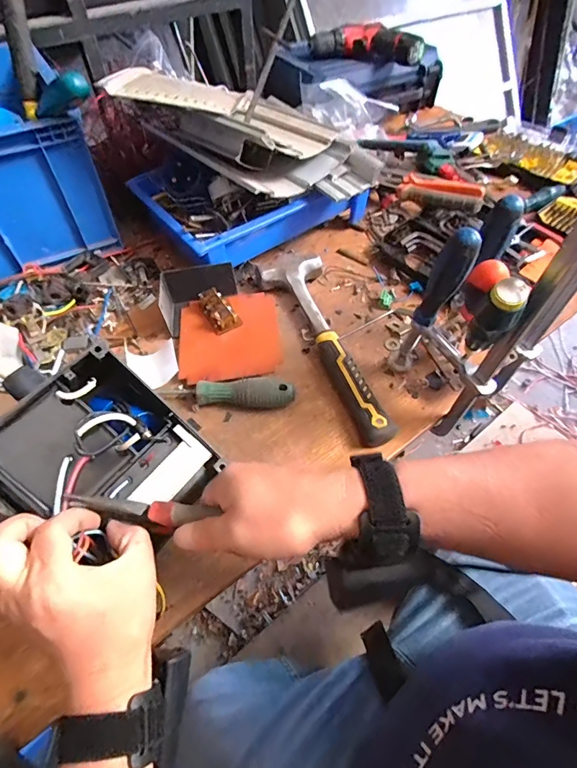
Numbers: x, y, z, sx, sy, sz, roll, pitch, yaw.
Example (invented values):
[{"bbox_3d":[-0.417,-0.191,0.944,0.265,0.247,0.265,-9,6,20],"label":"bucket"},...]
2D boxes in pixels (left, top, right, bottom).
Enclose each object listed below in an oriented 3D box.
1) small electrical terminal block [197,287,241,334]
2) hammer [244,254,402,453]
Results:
[{"bbox_3d":[-0.091,-0.096,0.533,0.035,0.027,0.062,-24,57,-18],"label":"small electrical terminal block"},{"bbox_3d":[0.049,-0.066,0.512,0.089,0.041,0.314,-19,55,-14],"label":"hammer"}]

